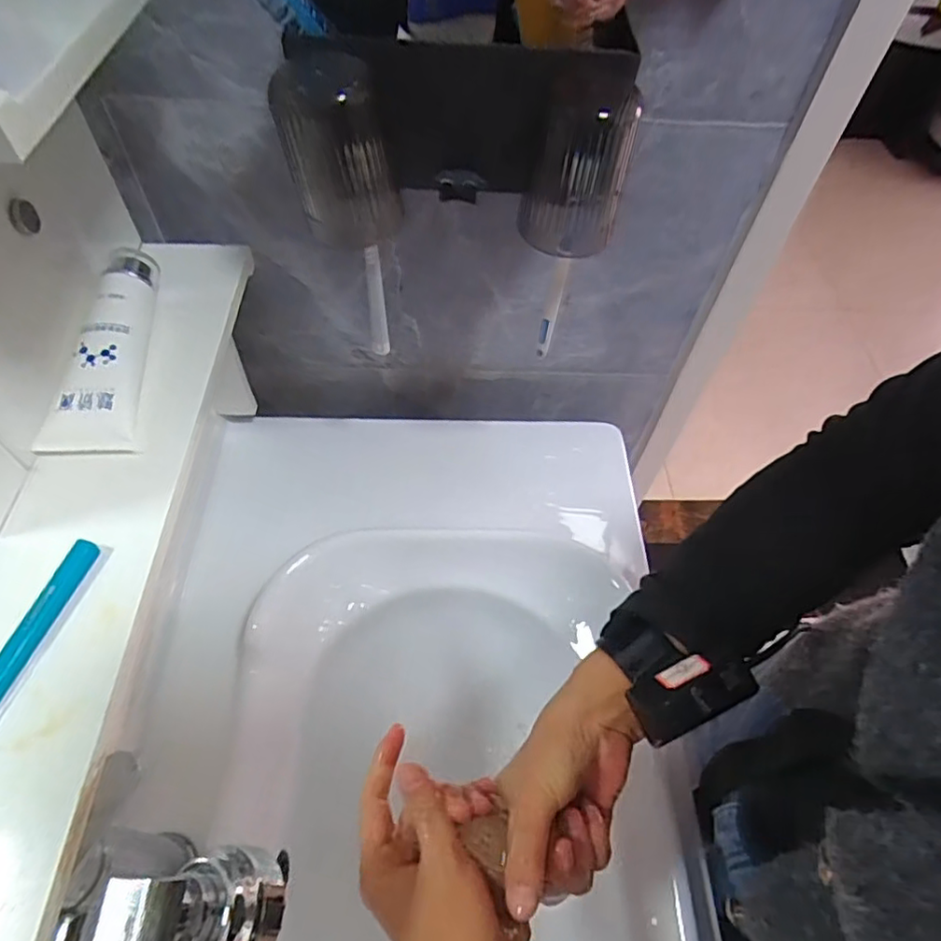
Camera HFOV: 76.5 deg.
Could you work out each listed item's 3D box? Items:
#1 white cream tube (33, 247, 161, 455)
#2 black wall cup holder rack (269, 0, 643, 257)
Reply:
[{"bbox_3d":[-0.250,-0.086,0.409,0.056,0.038,0.160,-2,56,-5],"label":"white cream tube"},{"bbox_3d":[0.001,-0.228,0.400,0.199,0.127,0.104,6,55,0],"label":"black wall cup holder rack"}]

